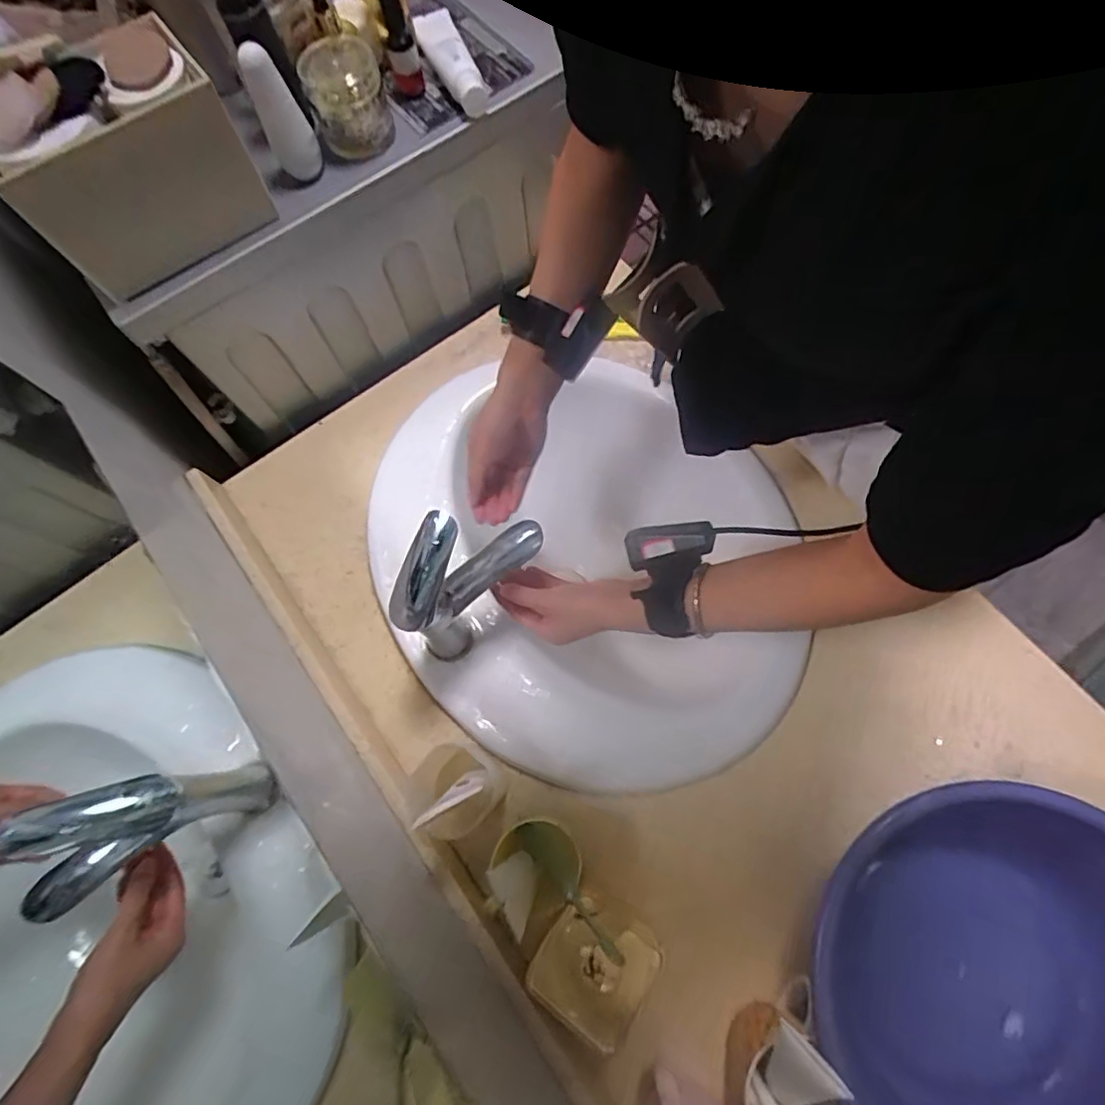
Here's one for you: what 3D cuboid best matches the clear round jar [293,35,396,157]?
[{"bbox_3d":[-0.204,-0.452,0.586,0.075,0.066,0.085,-20,71,-4],"label":"clear round jar"}]

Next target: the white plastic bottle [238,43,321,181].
[{"bbox_3d":[-0.249,-0.401,0.540,0.038,0.105,0.019,-25,73,-6],"label":"white plastic bottle"}]

